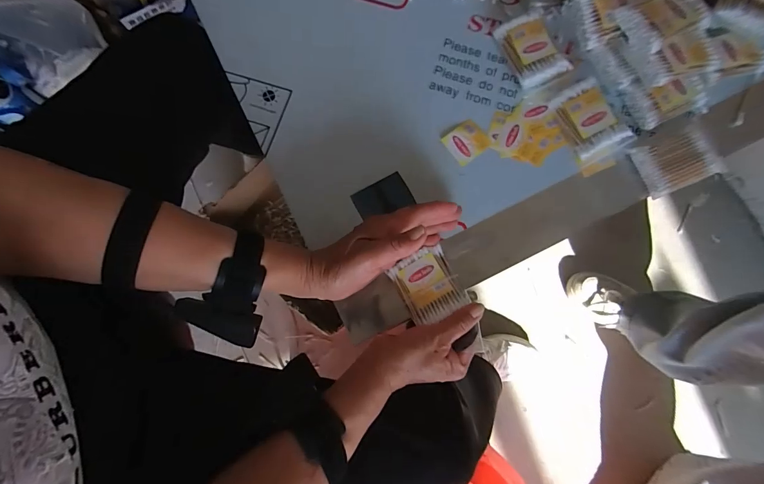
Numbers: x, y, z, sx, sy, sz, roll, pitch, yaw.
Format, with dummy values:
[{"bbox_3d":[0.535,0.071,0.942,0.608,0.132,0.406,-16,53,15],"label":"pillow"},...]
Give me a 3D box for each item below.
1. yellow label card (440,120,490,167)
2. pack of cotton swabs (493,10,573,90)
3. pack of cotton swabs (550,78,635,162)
[{"bbox_3d":[0.094,-0.111,0.402,0.043,0.004,0.040,-38,88,-5],"label":"yellow label card"},{"bbox_3d":[0.170,-0.213,0.405,0.056,0.023,0.079,-25,80,-4],"label":"pack of cotton swabs"},{"bbox_3d":[0.225,-0.132,0.390,0.058,0.020,0.078,-27,81,-5],"label":"pack of cotton swabs"}]

